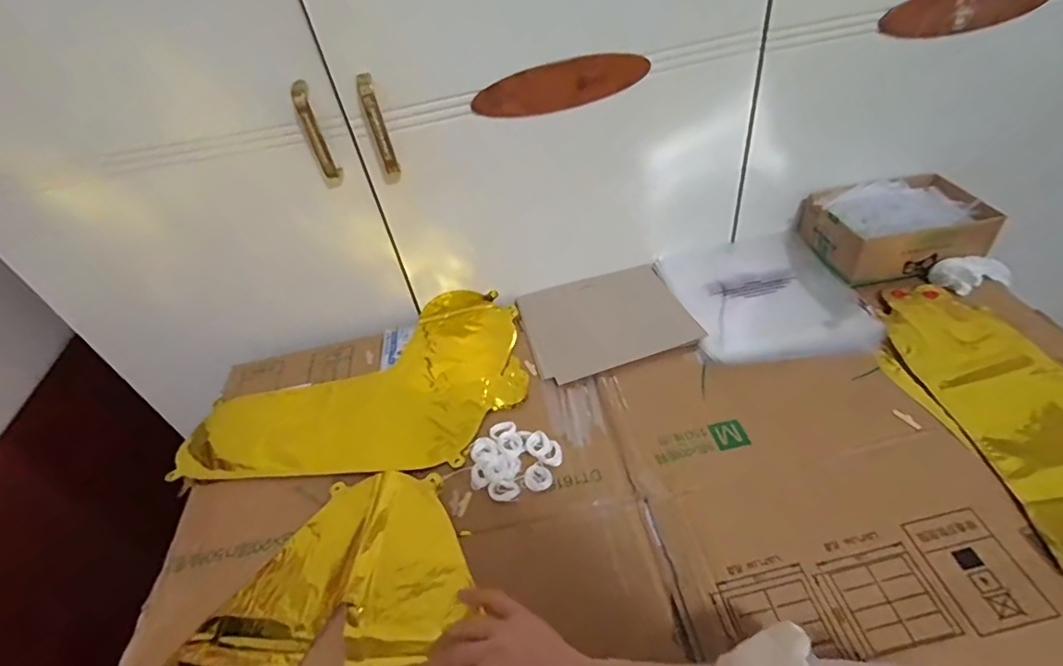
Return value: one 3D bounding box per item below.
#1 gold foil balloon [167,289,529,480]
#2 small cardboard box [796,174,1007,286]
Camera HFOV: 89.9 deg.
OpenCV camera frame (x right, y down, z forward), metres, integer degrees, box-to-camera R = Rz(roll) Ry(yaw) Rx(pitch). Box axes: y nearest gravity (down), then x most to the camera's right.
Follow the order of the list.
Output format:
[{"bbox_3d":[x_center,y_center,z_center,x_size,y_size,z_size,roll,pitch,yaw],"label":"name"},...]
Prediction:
[{"bbox_3d":[-0.209,0.054,0.660,0.388,0.033,0.259,-5,44,6],"label":"gold foil balloon"},{"bbox_3d":[0.474,-0.144,0.688,0.186,0.064,0.144,-15,45,-7],"label":"small cardboard box"}]

